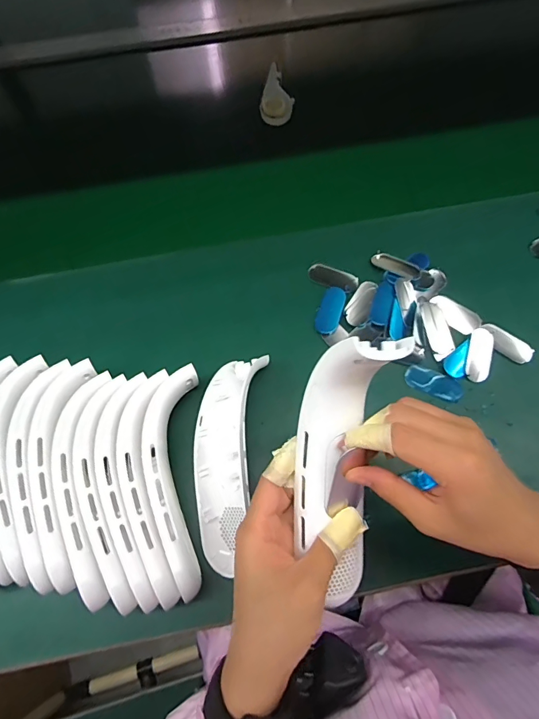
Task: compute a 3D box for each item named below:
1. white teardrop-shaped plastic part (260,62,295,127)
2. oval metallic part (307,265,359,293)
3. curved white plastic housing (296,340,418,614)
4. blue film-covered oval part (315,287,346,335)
[{"bbox_3d":[0.009,-0.378,0.599,0.045,0.020,0.086,-6,84,-4],"label":"white teardrop-shaped plastic part"},{"bbox_3d":[0.074,-0.095,0.483,0.058,0.004,0.024,22,71,10],"label":"oval metallic part"},{"bbox_3d":[0.050,0.074,0.273,0.059,0.038,0.183,2,110,-1],"label":"curved white plastic housing"},{"bbox_3d":[0.069,-0.056,0.468,0.024,0.005,0.058,18,70,9],"label":"blue film-covered oval part"}]

